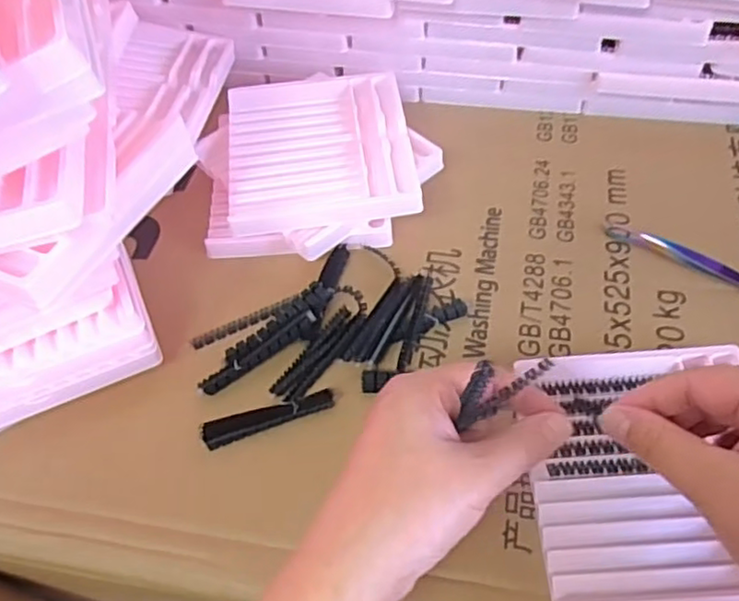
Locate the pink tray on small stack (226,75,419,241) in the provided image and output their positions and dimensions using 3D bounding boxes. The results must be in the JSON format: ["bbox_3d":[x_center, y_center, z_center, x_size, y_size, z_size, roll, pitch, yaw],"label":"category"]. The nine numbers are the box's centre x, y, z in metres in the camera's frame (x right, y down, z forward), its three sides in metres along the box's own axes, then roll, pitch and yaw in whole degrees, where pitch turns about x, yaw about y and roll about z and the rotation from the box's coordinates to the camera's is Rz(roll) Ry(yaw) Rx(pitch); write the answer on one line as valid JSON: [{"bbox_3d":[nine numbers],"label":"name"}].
[{"bbox_3d":[-0.037,-0.112,0.486,0.130,0.018,0.143,-7,53,-1],"label":"pink tray on small stack"}]

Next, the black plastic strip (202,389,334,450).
[{"bbox_3d":[-0.059,0.069,0.389,0.078,0.006,0.015,-16,54,-8],"label":"black plastic strip"}]

